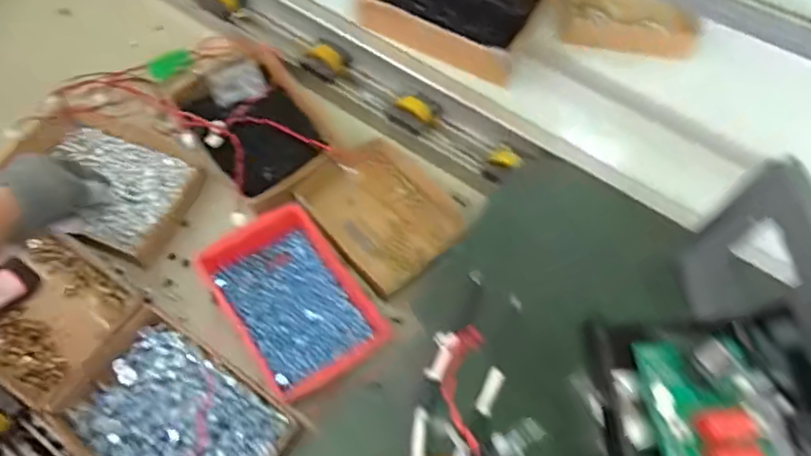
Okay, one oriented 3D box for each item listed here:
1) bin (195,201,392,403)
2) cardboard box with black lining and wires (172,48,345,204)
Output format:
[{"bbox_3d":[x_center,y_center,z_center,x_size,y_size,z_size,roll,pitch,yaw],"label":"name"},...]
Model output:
[{"bbox_3d":[-0.121,0.082,0.645,0.137,0.058,0.195,-35,68,-17],"label":"bin"},{"bbox_3d":[-0.193,-0.138,0.752,0.149,0.065,0.230,-32,67,-16],"label":"cardboard box with black lining and wires"}]

